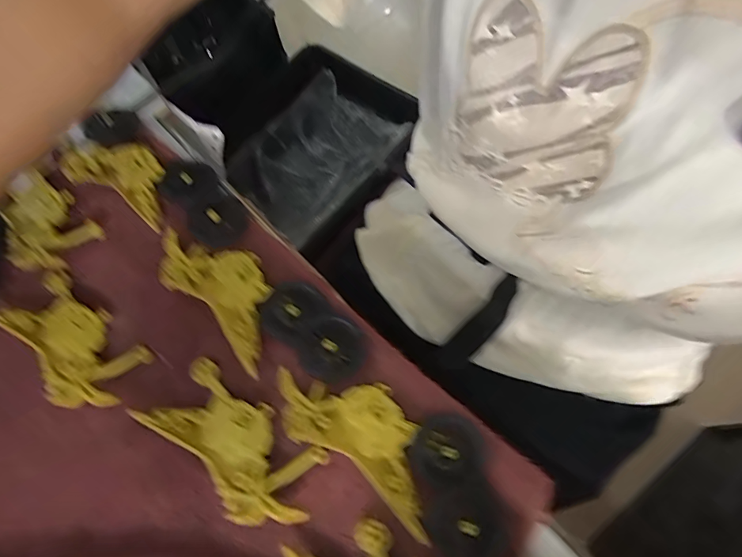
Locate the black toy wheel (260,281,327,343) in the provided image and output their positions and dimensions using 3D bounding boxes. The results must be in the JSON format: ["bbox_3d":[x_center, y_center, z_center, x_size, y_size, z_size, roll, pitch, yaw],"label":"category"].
[{"bbox_3d":[-0.046,0.019,0.264,0.036,0.007,0.037,32,58,22],"label":"black toy wheel"}]

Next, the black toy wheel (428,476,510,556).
[{"bbox_3d":[0.048,0.119,0.215,0.038,0.007,0.036,-2,68,4],"label":"black toy wheel"}]

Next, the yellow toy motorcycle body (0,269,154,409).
[{"bbox_3d":[-0.182,0.038,0.269,0.098,0.013,0.050,35,75,16],"label":"yellow toy motorcycle body"}]

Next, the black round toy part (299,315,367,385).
[{"bbox_3d":[-0.022,0.039,0.250,0.036,0.007,0.034,-2,68,4],"label":"black round toy part"}]

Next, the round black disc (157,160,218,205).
[{"bbox_3d":[-0.126,-0.066,0.305,0.037,0.010,0.033,-26,69,-6],"label":"round black disc"}]

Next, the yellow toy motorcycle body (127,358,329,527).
[{"bbox_3d":[-0.074,0.089,0.241,0.102,0.013,0.049,32,74,16],"label":"yellow toy motorcycle body"}]

